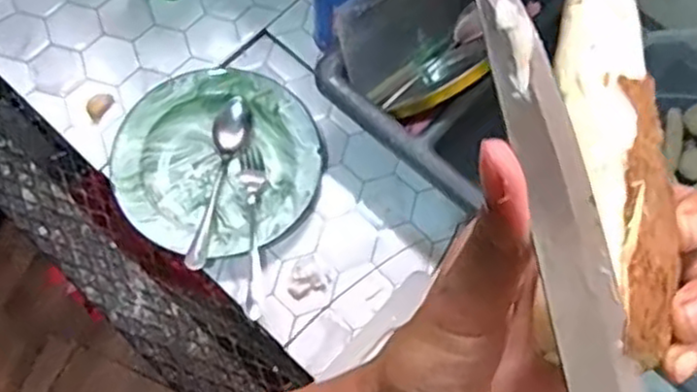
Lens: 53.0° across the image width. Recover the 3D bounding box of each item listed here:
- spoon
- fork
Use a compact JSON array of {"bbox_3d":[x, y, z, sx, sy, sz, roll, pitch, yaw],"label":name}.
[{"bbox_3d":[-0.140,-0.014,0.733,0.036,0.038,0.194,10,68,7],"label":"spoon"},{"bbox_3d":[-0.098,0.028,0.727,0.028,0.020,0.190,-6,67,0],"label":"fork"}]

